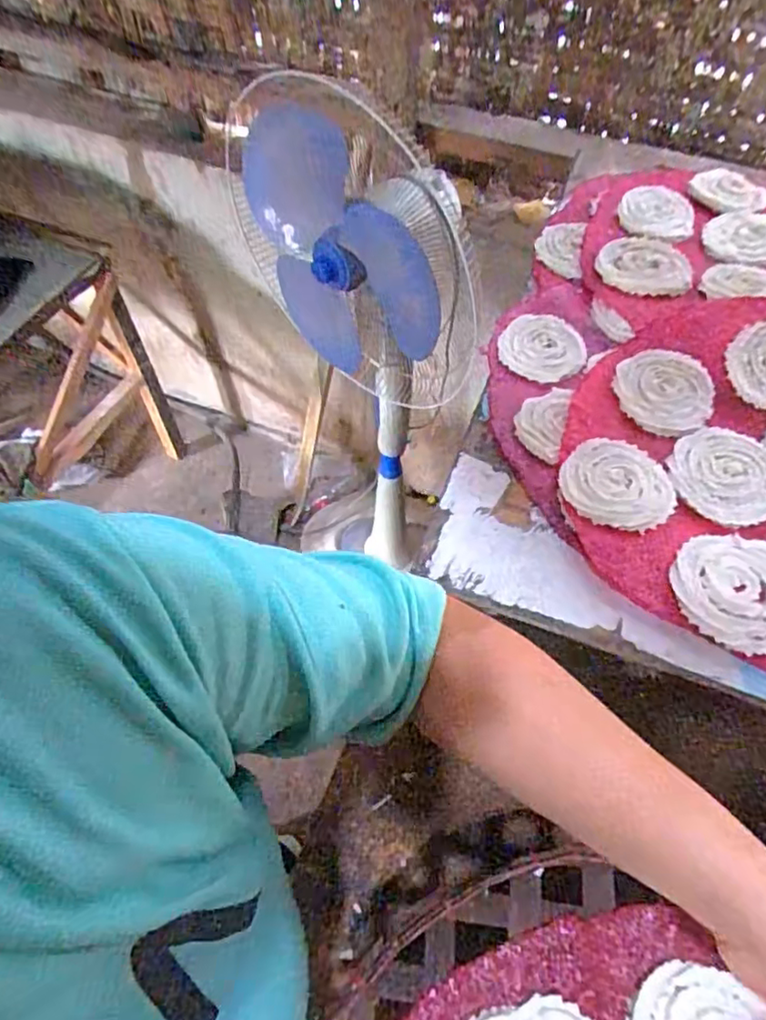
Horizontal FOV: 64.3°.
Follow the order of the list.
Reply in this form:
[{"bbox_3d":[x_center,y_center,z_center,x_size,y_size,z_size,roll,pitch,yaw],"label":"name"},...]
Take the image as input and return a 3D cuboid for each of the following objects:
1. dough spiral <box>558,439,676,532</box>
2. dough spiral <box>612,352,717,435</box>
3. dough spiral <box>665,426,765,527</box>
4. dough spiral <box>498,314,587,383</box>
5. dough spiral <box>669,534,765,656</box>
[{"bbox_3d":[0.171,-0.020,0.447,0.078,0.011,0.075,0,58,0],"label":"dough spiral"},{"bbox_3d":[0.225,-0.096,0.491,0.075,0.012,0.074,0,58,0],"label":"dough spiral"},{"bbox_3d":[0.252,-0.029,0.445,0.075,0.005,0.084,36,64,20],"label":"dough spiral"},{"bbox_3d":[0.139,-0.141,0.530,0.072,0.005,0.073,0,58,0],"label":"dough spiral"},{"bbox_3d":[0.233,0.052,0.397,0.078,0.007,0.078,0,58,0],"label":"dough spiral"}]

